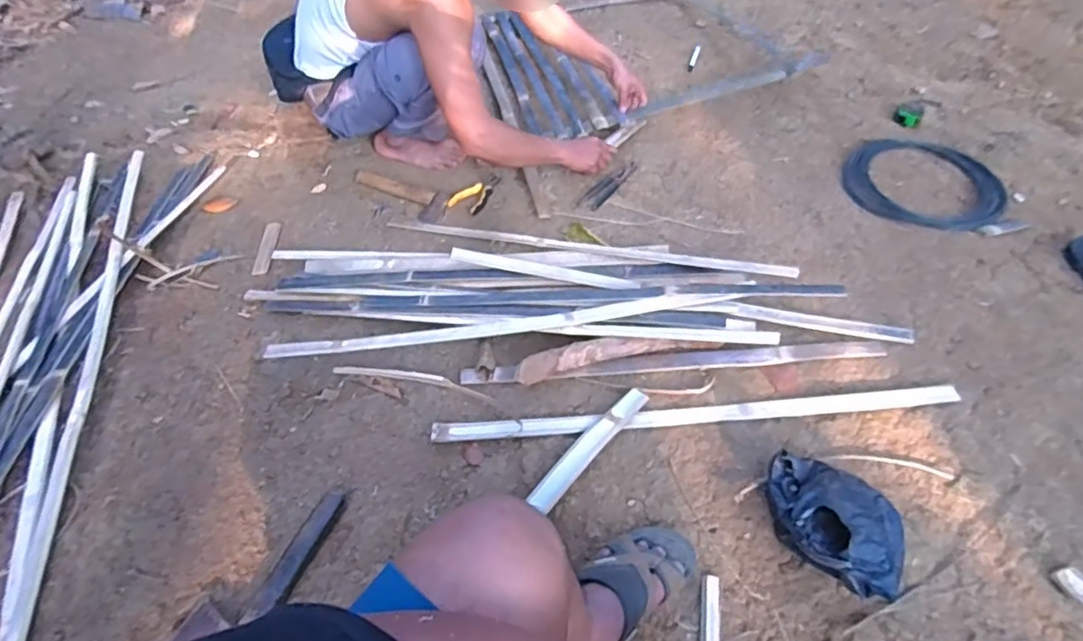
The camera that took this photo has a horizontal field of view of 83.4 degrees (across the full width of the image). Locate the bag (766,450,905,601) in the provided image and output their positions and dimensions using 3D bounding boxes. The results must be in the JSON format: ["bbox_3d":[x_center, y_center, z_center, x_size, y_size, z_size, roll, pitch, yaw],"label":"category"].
[{"bbox_3d":[0.409,0.287,0.864,0.196,0.098,0.172,25,55,24],"label":"bag"}]

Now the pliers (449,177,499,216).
[{"bbox_3d":[-0.151,-0.308,1.474,0.085,0.013,0.150,25,52,21],"label":"pliers"}]

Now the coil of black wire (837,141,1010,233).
[{"bbox_3d":[0.915,-0.333,1.457,0.361,0.029,0.316,10,48,9],"label":"coil of black wire"}]

